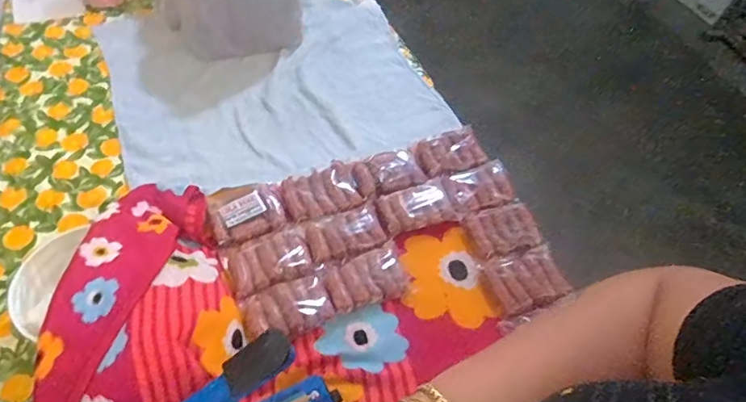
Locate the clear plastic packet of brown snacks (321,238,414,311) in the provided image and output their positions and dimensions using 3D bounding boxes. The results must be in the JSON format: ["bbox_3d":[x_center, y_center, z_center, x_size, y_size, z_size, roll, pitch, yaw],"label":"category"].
[{"bbox_3d":[-0.006,0.126,0.835,0.141,0.015,0.093,-22,57,-21],"label":"clear plastic packet of brown snacks"}]

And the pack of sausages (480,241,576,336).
[{"bbox_3d":[0.254,0.137,0.851,0.141,0.018,0.114,-12,54,-15],"label":"pack of sausages"}]

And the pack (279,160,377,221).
[{"bbox_3d":[-0.084,-0.020,0.952,0.176,0.032,0.107,-16,55,-17],"label":"pack"}]

